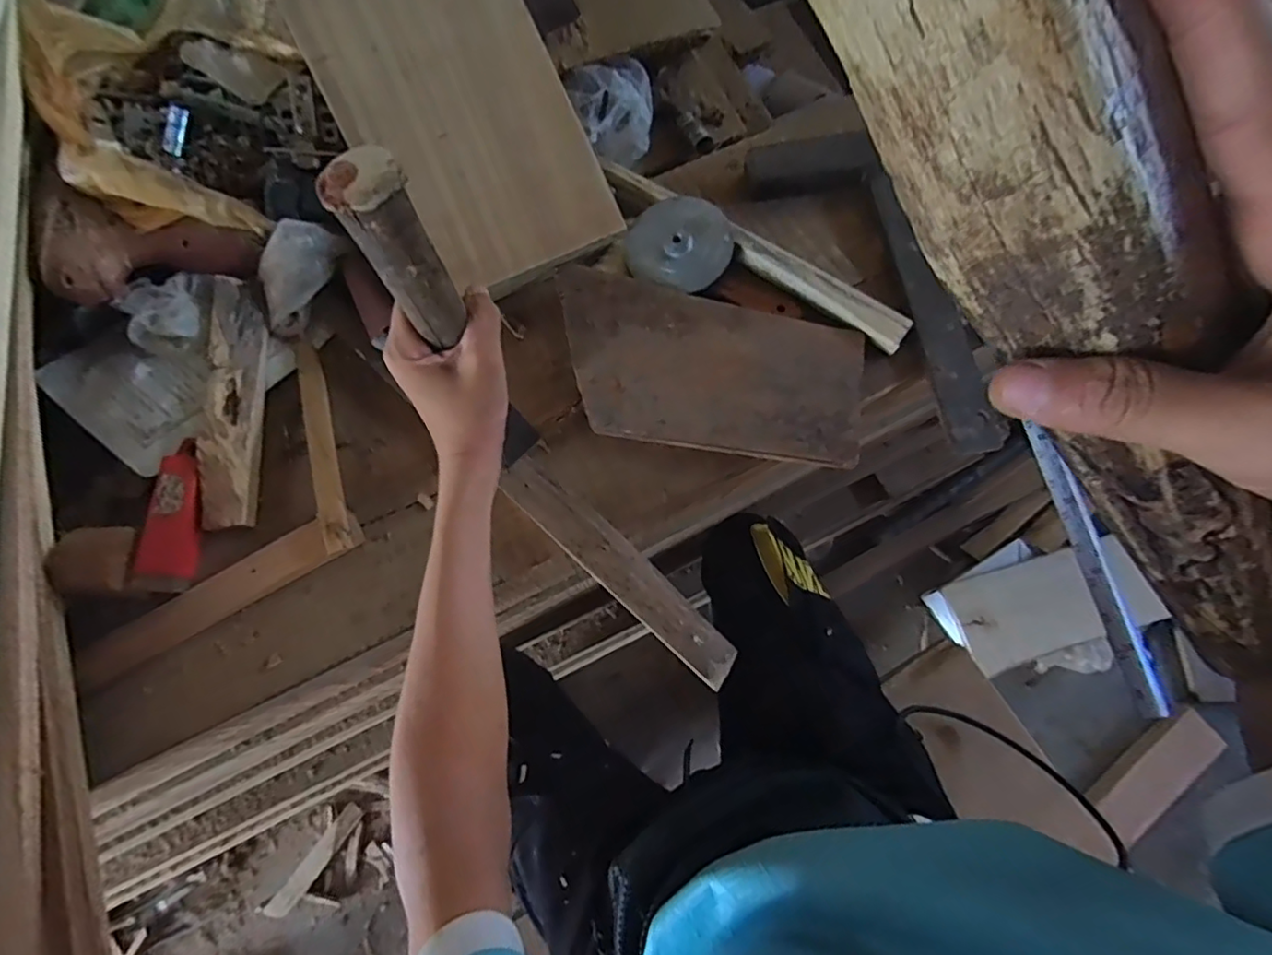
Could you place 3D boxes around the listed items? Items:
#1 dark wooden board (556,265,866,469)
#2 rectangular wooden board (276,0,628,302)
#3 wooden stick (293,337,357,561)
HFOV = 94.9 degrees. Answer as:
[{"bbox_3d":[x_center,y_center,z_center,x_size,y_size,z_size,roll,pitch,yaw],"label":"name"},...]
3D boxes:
[{"bbox_3d":[0.057,-0.093,0.483,0.251,0.014,0.137,9,72,5],"label":"dark wooden board"},{"bbox_3d":[-0.145,-0.303,0.498,0.184,0.012,0.279,-27,92,-12],"label":"rectangular wooden board"},{"bbox_3d":[-0.259,-0.032,0.479,0.021,0.009,0.201,-13,64,-22],"label":"wooden stick"}]

